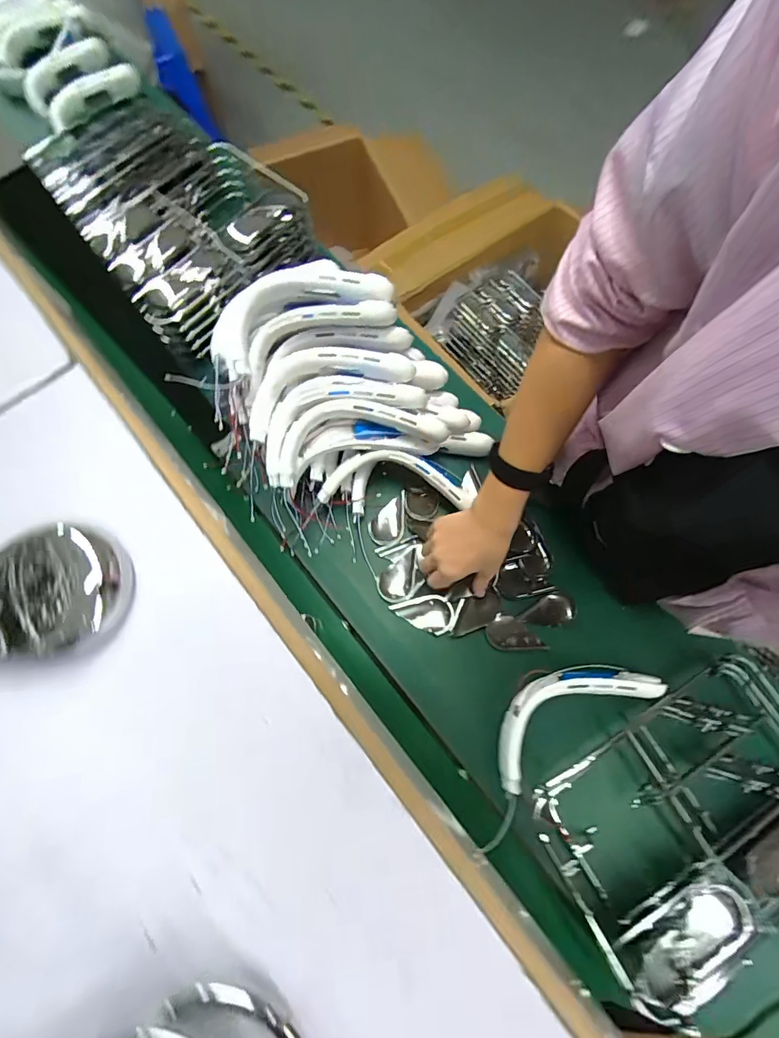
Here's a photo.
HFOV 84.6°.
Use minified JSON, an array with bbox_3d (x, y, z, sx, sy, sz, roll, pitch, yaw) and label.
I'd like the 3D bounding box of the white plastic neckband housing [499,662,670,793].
[{"bbox_3d":[0.219,0.236,0.536,0.225,0.046,0.083,-29,75,-9],"label":"white plastic neckband housing"}]

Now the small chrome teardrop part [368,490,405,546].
[{"bbox_3d":[-0.003,-0.001,0.636,0.051,0.019,0.083,3,73,1],"label":"small chrome teardrop part"}]

